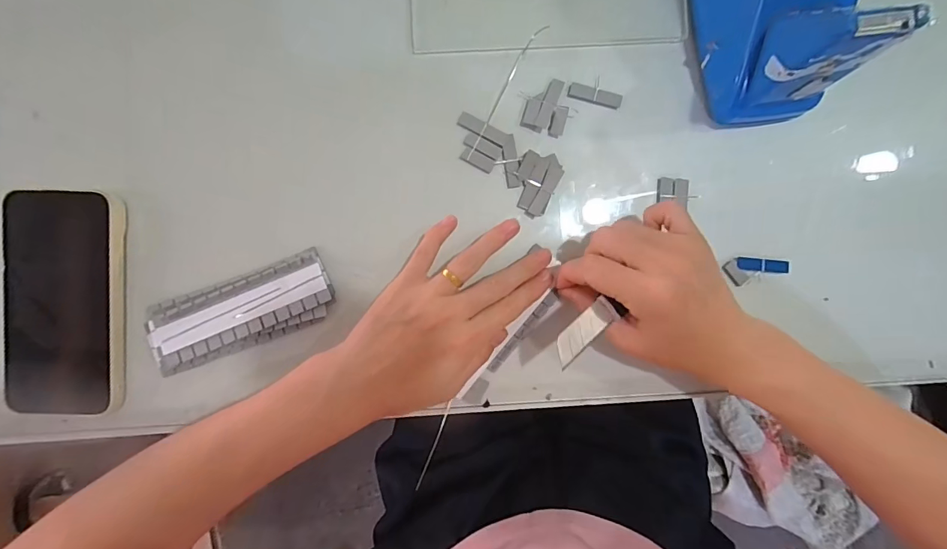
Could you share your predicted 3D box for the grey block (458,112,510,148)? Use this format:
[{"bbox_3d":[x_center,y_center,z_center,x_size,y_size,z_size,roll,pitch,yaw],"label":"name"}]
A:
[{"bbox_3d":[0.007,-0.107,0.315,0.038,0.004,0.011,28,91,-1],"label":"grey block"}]

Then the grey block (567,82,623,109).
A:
[{"bbox_3d":[0.090,-0.133,0.314,0.040,0.004,0.011,15,91,-1],"label":"grey block"}]

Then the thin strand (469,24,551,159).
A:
[{"bbox_3d":[0.023,-0.136,0.313,0.009,0.004,0.113,31,92,-3],"label":"thin strand"}]

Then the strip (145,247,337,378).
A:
[{"bbox_3d":[-0.169,0.027,0.308,0.135,0.010,0.049,-20,91,0],"label":"strip"}]

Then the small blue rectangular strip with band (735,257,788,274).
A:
[{"bbox_3d":[0.217,-0.007,0.318,0.039,0.004,0.010,4,91,0],"label":"small blue rectangular strip with band"}]

